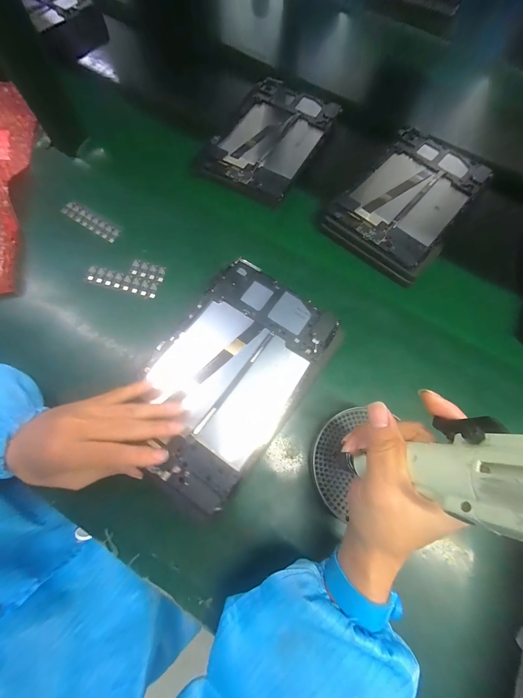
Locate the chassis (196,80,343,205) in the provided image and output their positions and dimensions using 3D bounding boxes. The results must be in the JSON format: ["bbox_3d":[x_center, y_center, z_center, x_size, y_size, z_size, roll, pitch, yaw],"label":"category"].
[{"bbox_3d":[0.015,-0.346,0.443,0.148,0.024,0.250,27,72,8],"label":"chassis"}]

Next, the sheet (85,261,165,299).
[{"bbox_3d":[-0.173,-0.095,0.348,0.091,0.010,0.045,15,70,4],"label":"sheet"}]

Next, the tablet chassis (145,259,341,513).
[{"bbox_3d":[-0.032,0.022,0.286,0.151,0.014,0.231,33,70,13],"label":"tablet chassis"}]

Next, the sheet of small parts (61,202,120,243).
[{"bbox_3d":[-0.238,-0.177,0.378,0.090,0.007,0.021,33,85,8],"label":"sheet of small parts"}]

